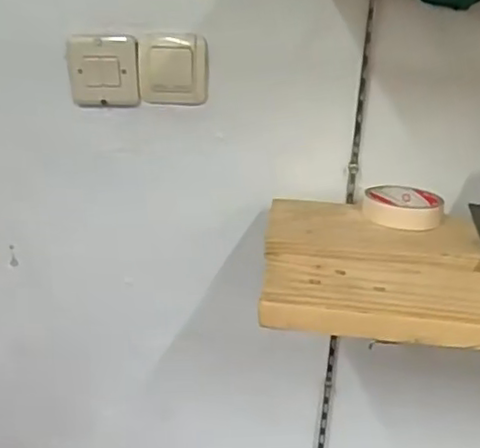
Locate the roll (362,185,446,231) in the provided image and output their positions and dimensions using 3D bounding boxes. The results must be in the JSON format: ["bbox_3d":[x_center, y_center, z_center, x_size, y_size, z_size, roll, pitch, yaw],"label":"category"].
[{"bbox_3d":[0.183,-0.020,0.712,0.086,0.023,0.093,8,19,13],"label":"roll"}]

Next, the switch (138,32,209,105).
[{"bbox_3d":[-0.077,-0.179,0.742,0.080,0.080,0.025,2,19,-3],"label":"switch"}]

